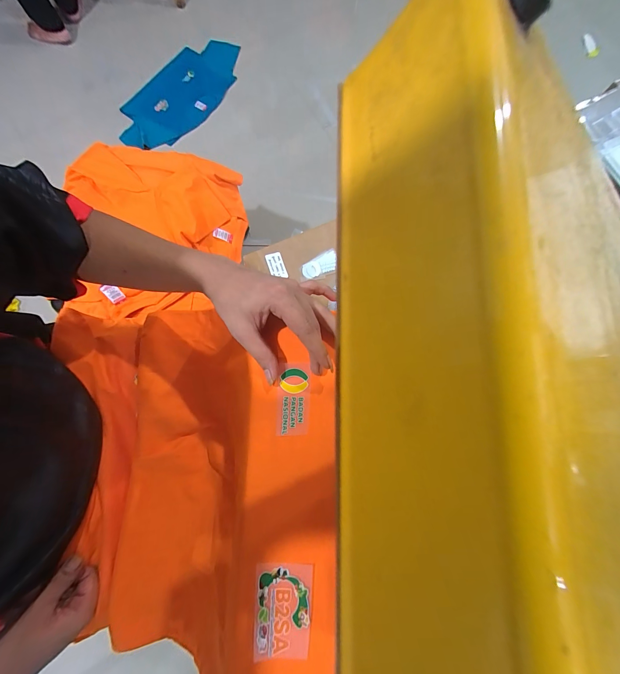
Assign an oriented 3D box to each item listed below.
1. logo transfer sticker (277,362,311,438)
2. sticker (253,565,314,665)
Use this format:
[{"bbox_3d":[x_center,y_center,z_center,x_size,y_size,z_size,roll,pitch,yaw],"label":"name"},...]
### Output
[{"bbox_3d":[-0.018,0.066,0.303,0.035,0.004,0.076,4,80,-1],"label":"logo transfer sticker"},{"bbox_3d":[-0.025,0.256,0.263,0.053,0.006,0.075,2,78,-1],"label":"sticker"}]

